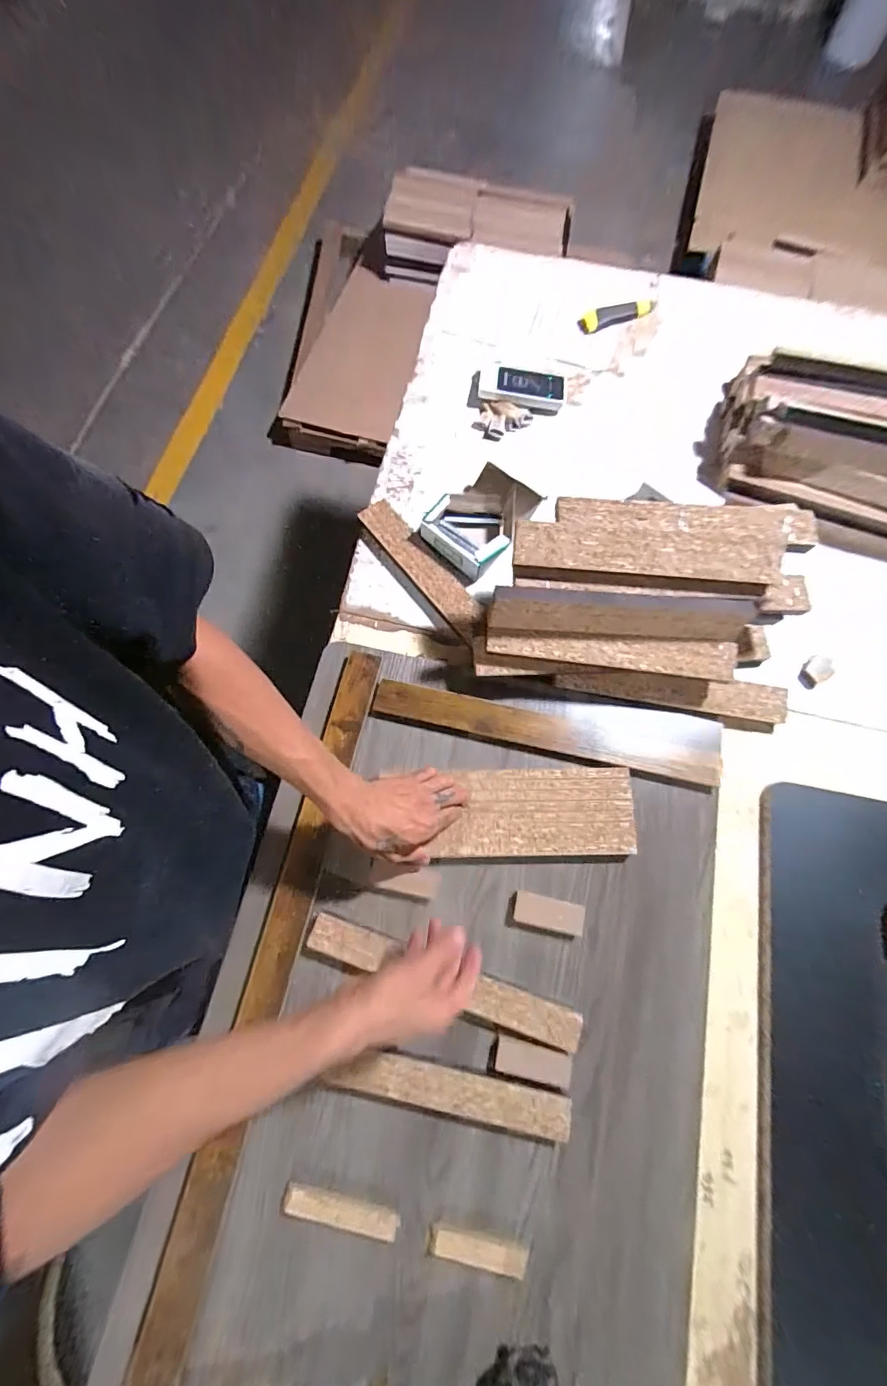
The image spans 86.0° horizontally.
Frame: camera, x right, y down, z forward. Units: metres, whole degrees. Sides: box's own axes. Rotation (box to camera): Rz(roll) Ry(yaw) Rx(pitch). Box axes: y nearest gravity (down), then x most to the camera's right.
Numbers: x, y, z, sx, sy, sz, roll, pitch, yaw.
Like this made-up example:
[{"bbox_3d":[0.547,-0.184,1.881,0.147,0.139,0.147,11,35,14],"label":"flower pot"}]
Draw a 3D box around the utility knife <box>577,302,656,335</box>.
[{"bbox_3d":[0.290,-0.630,0.792,0.129,0.016,0.028,-18,75,-5],"label":"utility knife"}]

